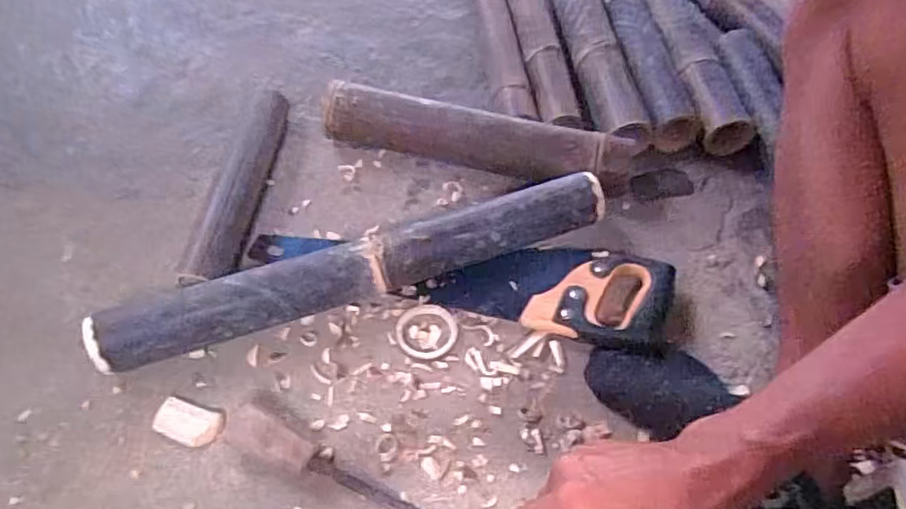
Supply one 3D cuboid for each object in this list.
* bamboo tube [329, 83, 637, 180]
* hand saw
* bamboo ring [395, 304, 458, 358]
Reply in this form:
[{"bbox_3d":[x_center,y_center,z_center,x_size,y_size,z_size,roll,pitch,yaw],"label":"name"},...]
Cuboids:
[{"bbox_3d":[0.024,-0.137,0.769,0.376,0.069,0.071,13,56,6],"label":"bamboo tube"},{"bbox_3d":[-0.004,0.018,0.681,0.458,0.044,0.130,7,54,4],"label":"hand saw"},{"bbox_3d":[-0.029,0.080,0.657,0.065,0.007,0.061,0,53,0],"label":"bamboo ring"}]

